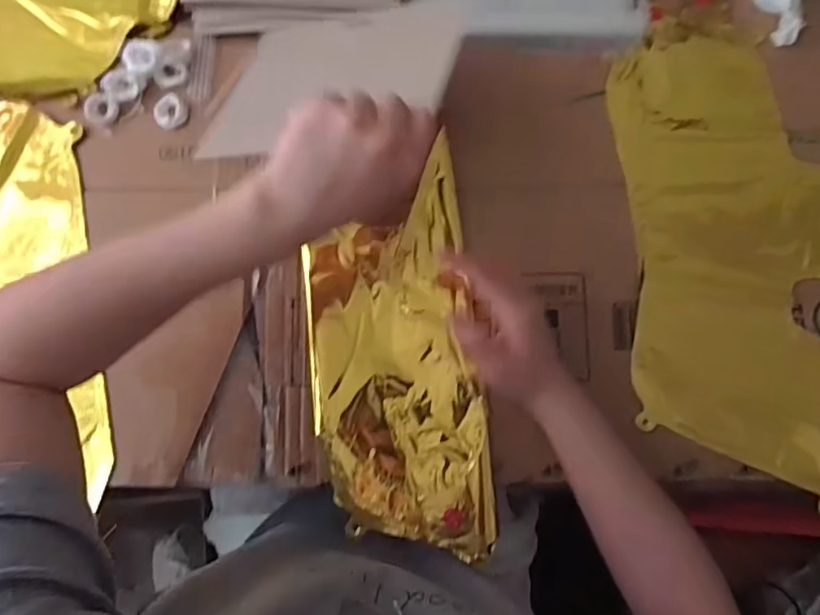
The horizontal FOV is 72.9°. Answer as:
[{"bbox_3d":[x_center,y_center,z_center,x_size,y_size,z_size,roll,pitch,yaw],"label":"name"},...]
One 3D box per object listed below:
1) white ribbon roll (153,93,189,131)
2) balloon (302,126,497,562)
[{"bbox_3d":[-0.211,-0.171,0.486,0.028,0.005,0.030,0,82,2],"label":"white ribbon roll"},{"bbox_3d":[-0.014,0.041,0.461,0.136,0.011,0.308,-7,84,2],"label":"balloon"}]

